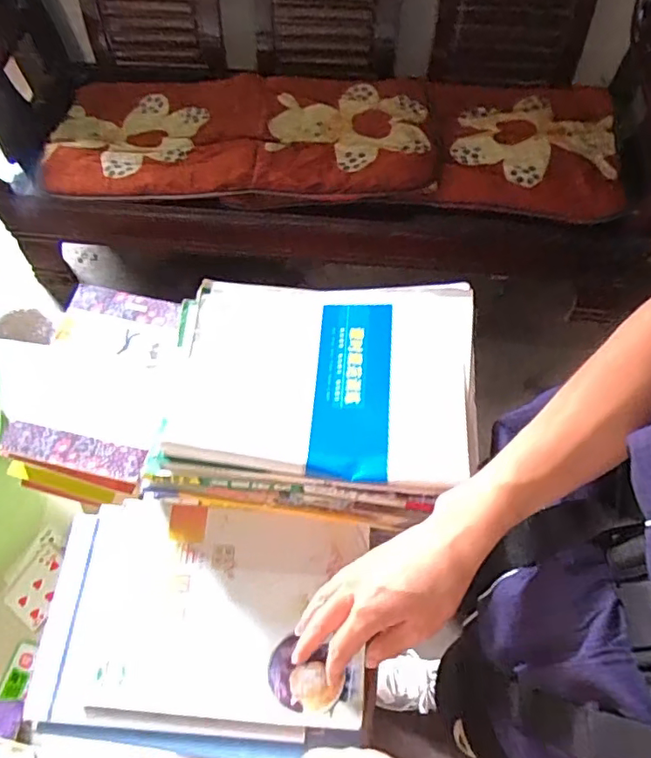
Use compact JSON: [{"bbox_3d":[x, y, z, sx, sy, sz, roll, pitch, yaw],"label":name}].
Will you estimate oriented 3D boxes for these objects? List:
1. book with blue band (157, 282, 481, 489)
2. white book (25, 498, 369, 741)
[{"bbox_3d":[-0.003,-0.007,0.541,0.292,0.034,0.207,6,65,3],"label":"book with blue band"},{"bbox_3d":[-0.117,0.221,0.513,0.299,0.023,0.192,4,65,2],"label":"white book"}]

